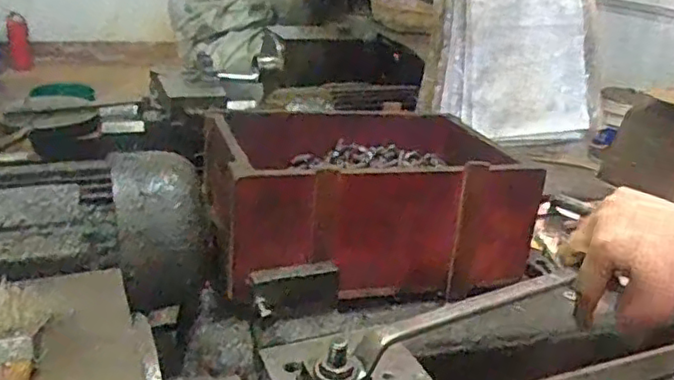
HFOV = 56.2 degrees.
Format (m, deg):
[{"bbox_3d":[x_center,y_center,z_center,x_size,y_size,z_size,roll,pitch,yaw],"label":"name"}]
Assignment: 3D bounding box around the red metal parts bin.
[{"bbox_3d":[0.038,0.000,0.788,0.377,0.142,0.276,-2,24,-14],"label":"red metal parts bin"}]

